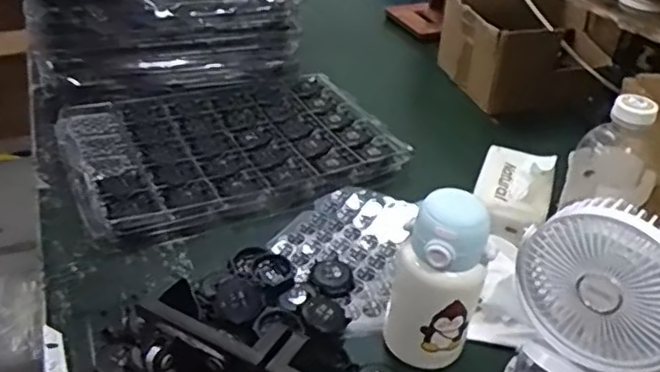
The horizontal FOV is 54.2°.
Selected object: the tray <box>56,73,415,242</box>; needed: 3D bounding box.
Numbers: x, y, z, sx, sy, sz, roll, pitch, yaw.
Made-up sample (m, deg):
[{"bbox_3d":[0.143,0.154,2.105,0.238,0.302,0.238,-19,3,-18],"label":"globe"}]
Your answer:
[{"bbox_3d":[-0.146,-0.067,0.941,0.435,0.027,0.317,-14,38,-23],"label":"tray"}]

